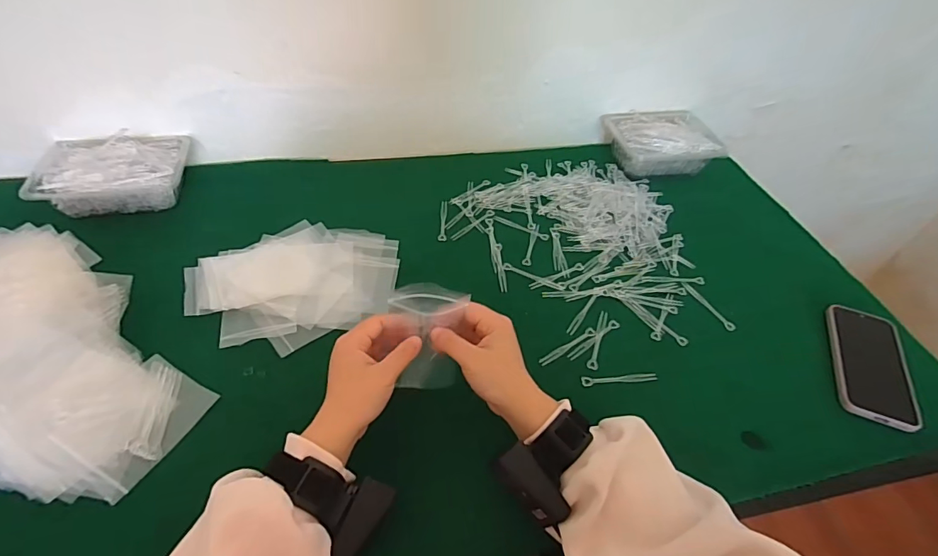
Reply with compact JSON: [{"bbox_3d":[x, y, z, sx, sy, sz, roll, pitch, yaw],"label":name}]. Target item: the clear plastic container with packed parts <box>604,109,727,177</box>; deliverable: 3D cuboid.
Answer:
[{"bbox_3d":[0.328,-0.233,0.812,0.174,0.059,0.131,-5,48,-10],"label":"clear plastic container with packed parts"}]

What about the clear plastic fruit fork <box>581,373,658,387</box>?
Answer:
[{"bbox_3d":[0.169,0.112,0.530,0.085,0.006,0.012,-1,47,-7],"label":"clear plastic fruit fork"}]

